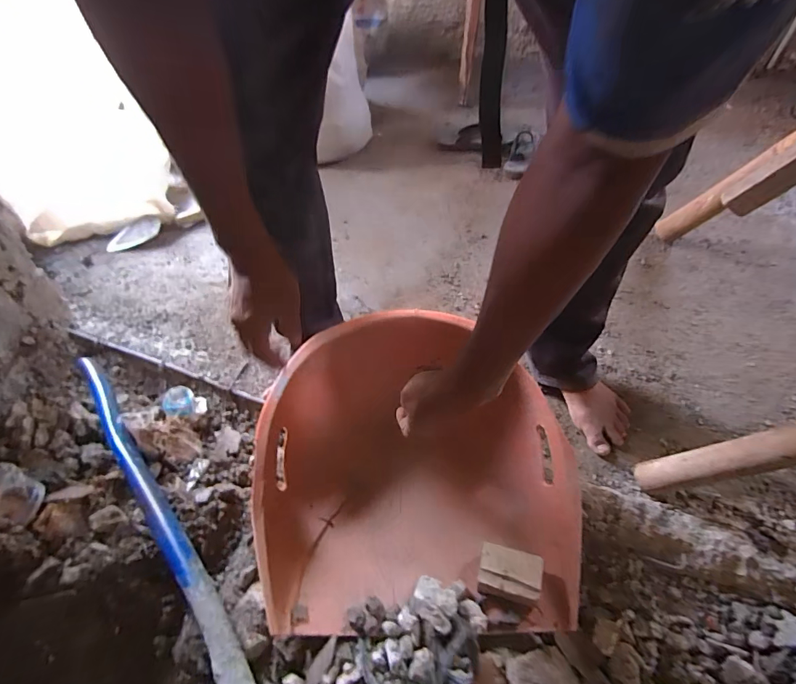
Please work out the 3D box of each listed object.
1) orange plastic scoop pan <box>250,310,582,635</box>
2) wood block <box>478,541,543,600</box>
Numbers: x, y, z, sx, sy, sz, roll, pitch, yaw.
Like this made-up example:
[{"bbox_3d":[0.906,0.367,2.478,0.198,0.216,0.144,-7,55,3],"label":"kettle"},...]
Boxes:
[{"bbox_3d":[0.025,0.163,0.614,0.412,0.135,0.428,-3,48,1],"label":"orange plastic scoop pan"},{"bbox_3d":[0.142,0.293,0.527,0.075,0.032,0.050,13,52,12],"label":"wood block"}]

